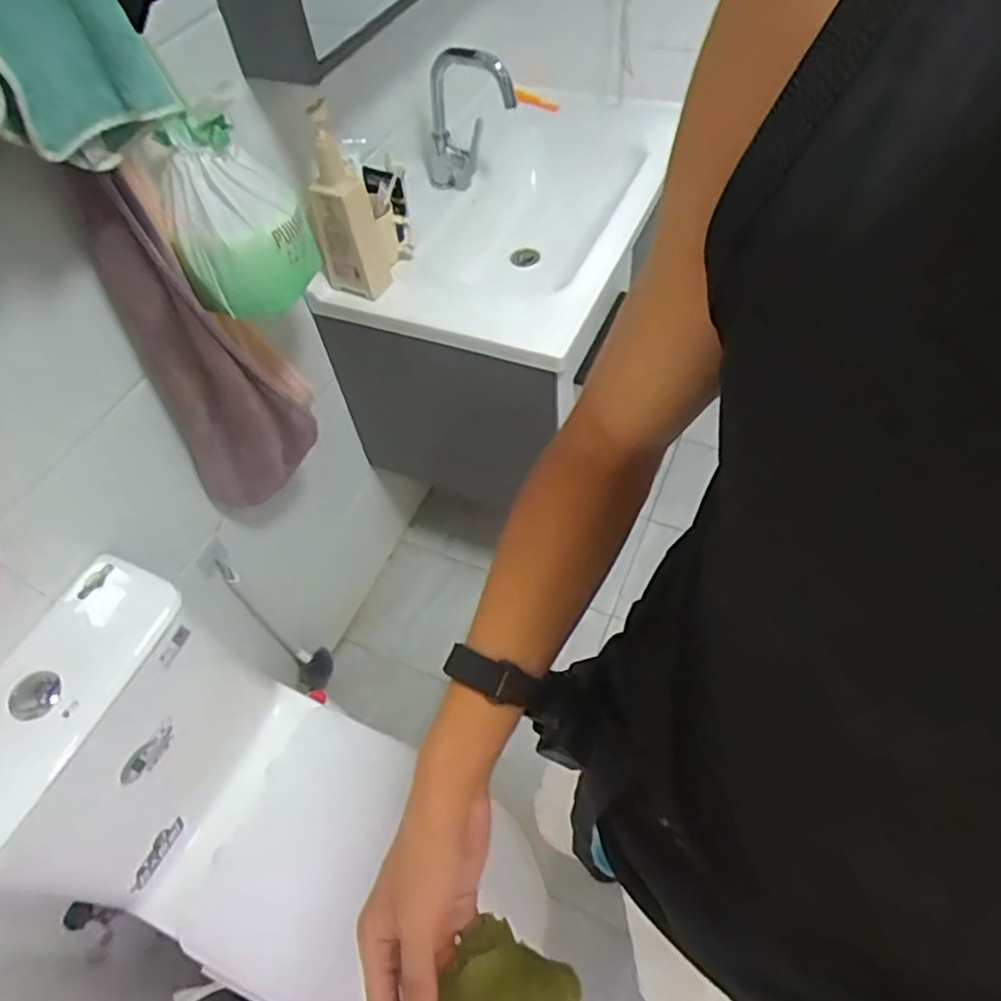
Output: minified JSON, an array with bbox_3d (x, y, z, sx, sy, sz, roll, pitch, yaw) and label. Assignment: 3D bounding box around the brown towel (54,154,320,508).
[{"bbox_3d":[-0.398,-0.182,0.904,0.182,0.522,0.062,-36,59,-19],"label":"brown towel"}]

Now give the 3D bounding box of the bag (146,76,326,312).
[{"bbox_3d":[-0.337,-0.369,0.817,0.155,0.230,0.175,-19,55,-8],"label":"bag"}]

